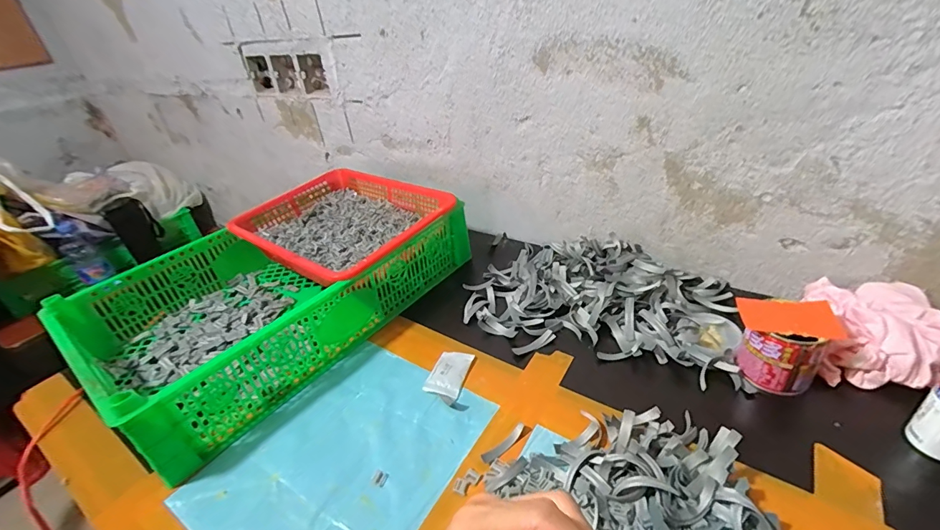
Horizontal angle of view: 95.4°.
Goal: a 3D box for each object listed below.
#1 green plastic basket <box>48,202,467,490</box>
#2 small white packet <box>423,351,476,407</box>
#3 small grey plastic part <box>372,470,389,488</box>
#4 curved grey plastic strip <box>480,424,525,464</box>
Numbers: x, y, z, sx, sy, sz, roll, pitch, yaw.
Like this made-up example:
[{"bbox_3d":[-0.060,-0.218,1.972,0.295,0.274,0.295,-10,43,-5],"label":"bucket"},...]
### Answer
[{"bbox_3d":[-0.257,0.024,0.597,0.285,0.107,0.452,19,41,34],"label":"green plastic basket"},{"bbox_3d":[-0.024,0.123,0.484,0.039,0.008,0.073,5,35,19],"label":"small white packet"},{"bbox_3d":[-0.082,0.195,0.391,0.014,0.004,0.013,8,36,22],"label":"small grey plastic part"},{"bbox_3d":[0.033,0.170,0.407,0.054,0.004,0.010,-29,38,-29],"label":"curved grey plastic strip"}]

